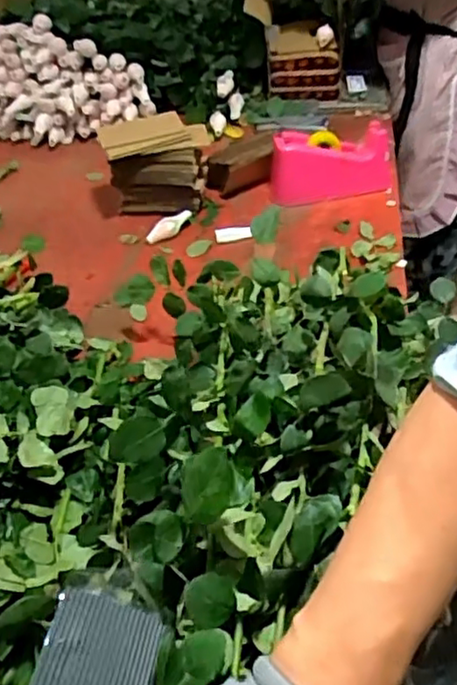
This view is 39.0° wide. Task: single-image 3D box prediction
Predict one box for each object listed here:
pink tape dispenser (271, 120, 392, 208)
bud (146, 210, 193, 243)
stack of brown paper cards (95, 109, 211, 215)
[{"bbox_3d":[0.184,-0.320,1.136,0.216,0.115,0.060,-6,43,-1],"label":"pink tape dispenser"},{"bbox_3d":[-0.097,-0.191,1.069,0.029,0.033,0.086,28,52,31],"label":"bud"},{"bbox_3d":[-0.121,-0.292,1.091,0.164,0.147,0.088,-5,43,0],"label":"stack of brown paper cards"}]

